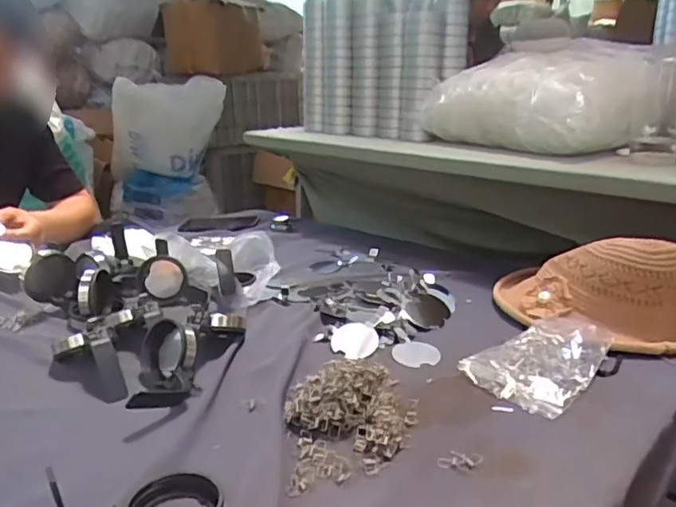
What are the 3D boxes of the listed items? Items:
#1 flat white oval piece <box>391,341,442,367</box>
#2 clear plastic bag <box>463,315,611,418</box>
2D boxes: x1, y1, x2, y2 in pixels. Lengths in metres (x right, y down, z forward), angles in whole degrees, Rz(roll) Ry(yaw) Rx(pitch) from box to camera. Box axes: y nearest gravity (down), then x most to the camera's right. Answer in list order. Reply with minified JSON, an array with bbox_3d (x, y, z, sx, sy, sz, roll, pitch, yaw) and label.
[{"bbox_3d":[0.093,0.117,0.681,0.055,0.004,0.058,3,20,9],"label":"flat white oval piece"},{"bbox_3d":[0.227,0.114,0.639,0.112,0.035,0.171,18,27,42],"label":"clear plastic bag"}]

